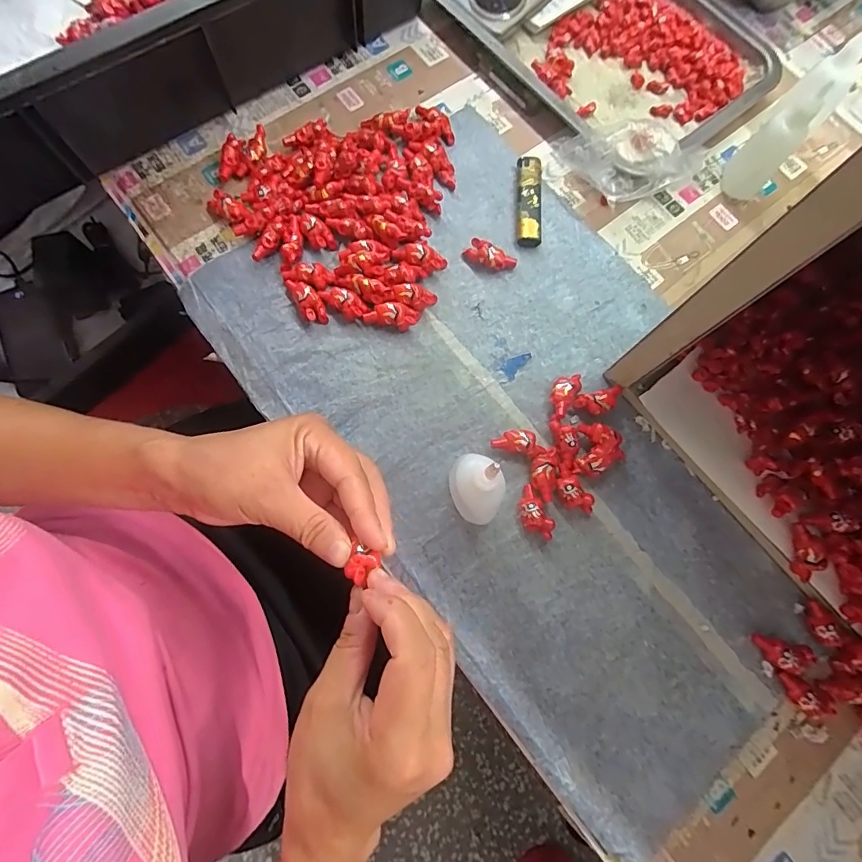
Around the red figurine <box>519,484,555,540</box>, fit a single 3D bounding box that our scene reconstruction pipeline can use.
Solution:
[{"bbox_3d":[0.071,0.059,0.321,0.018,0.013,0.038,-26,79,-8],"label":"red figurine"}]

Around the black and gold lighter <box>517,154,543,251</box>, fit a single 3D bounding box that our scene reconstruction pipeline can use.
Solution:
[{"bbox_3d":[0.082,-0.191,0.382,0.019,0.012,0.077,3,76,-2],"label":"black and gold lighter"}]

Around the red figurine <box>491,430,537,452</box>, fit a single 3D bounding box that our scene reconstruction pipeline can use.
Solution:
[{"bbox_3d":[0.059,0.008,0.333,0.031,0.012,0.015,0,76,-3],"label":"red figurine"}]

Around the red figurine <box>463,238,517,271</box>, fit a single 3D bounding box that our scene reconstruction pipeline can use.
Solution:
[{"bbox_3d":[0.047,-0.138,0.366,0.041,0.015,0.016,23,77,3],"label":"red figurine"}]

